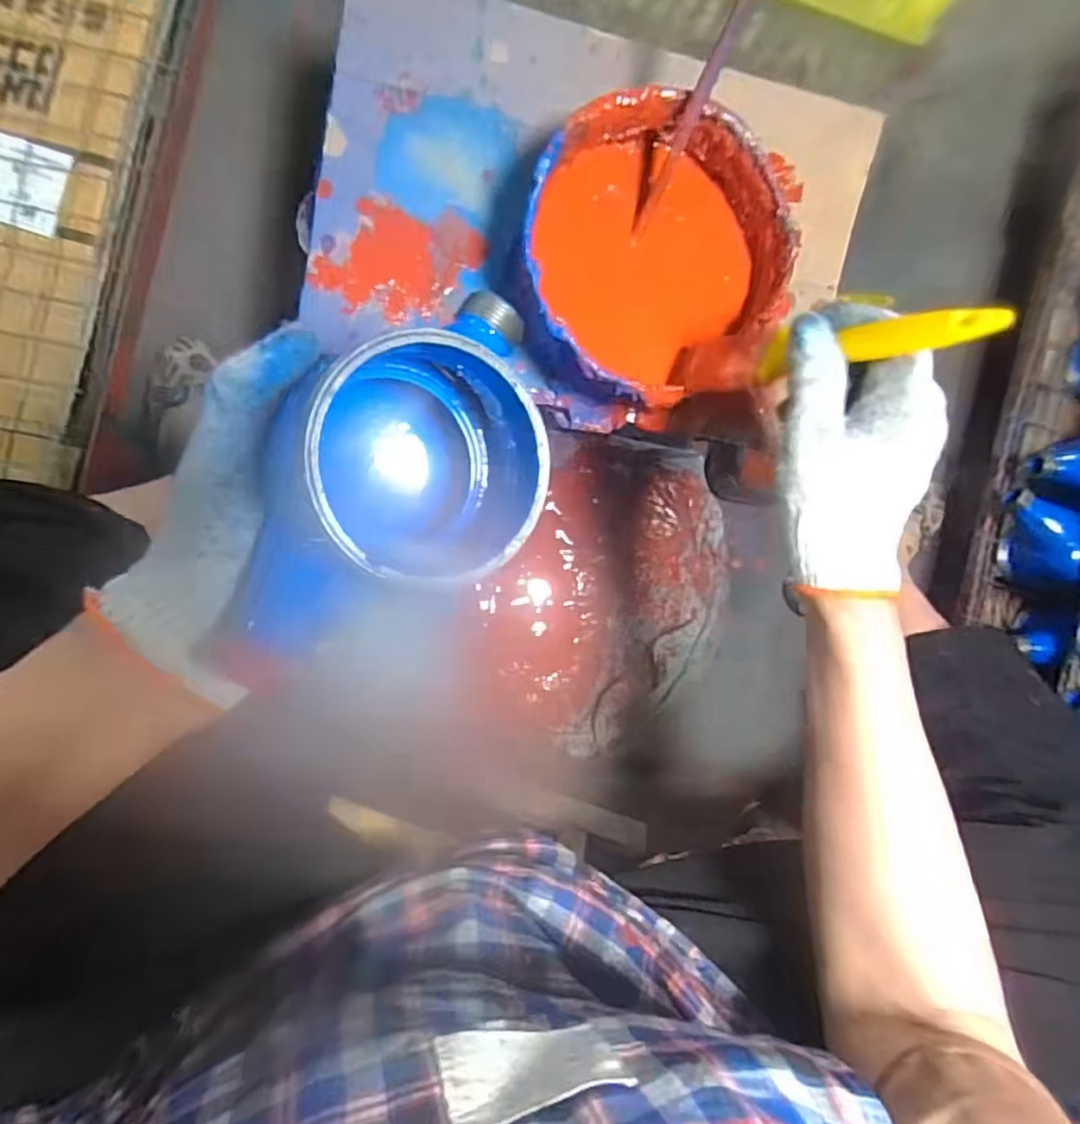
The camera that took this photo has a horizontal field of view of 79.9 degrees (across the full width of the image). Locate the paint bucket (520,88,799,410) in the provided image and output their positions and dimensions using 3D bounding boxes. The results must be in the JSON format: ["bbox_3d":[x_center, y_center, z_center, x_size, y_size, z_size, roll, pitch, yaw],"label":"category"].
[{"bbox_3d":[0.065,-0.196,0.433,0.160,0.121,0.174,31,85,-8],"label":"paint bucket"}]

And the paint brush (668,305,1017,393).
[{"bbox_3d":[0.138,-0.113,0.339,0.013,0.188,0.035,12,87,-37],"label":"paint brush"}]

